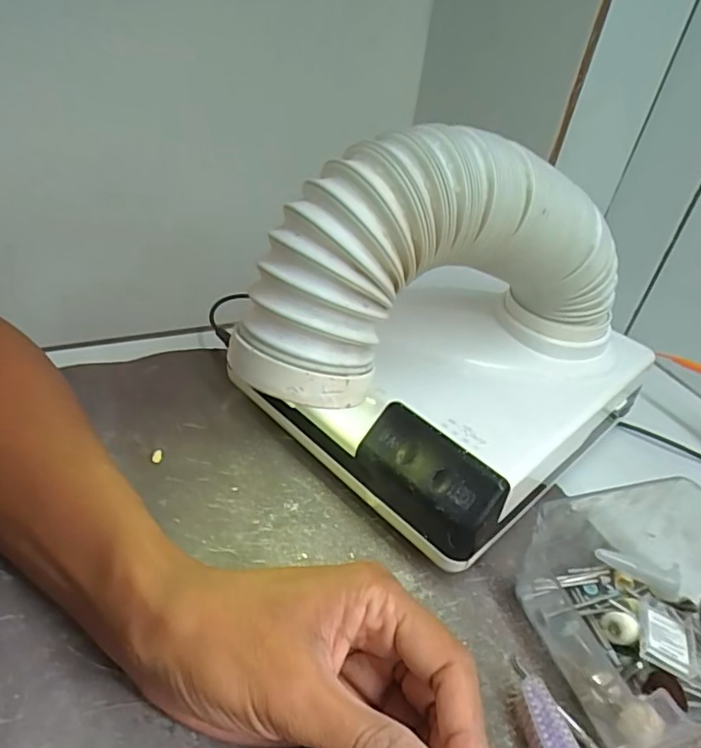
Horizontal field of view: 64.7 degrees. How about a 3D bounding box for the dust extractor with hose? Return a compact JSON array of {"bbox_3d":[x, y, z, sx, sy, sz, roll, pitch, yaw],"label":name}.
[{"bbox_3d":[0.058,-0.010,0.279,0.215,0.191,0.110,-26,50,-37],"label":"dust extractor with hose"}]

